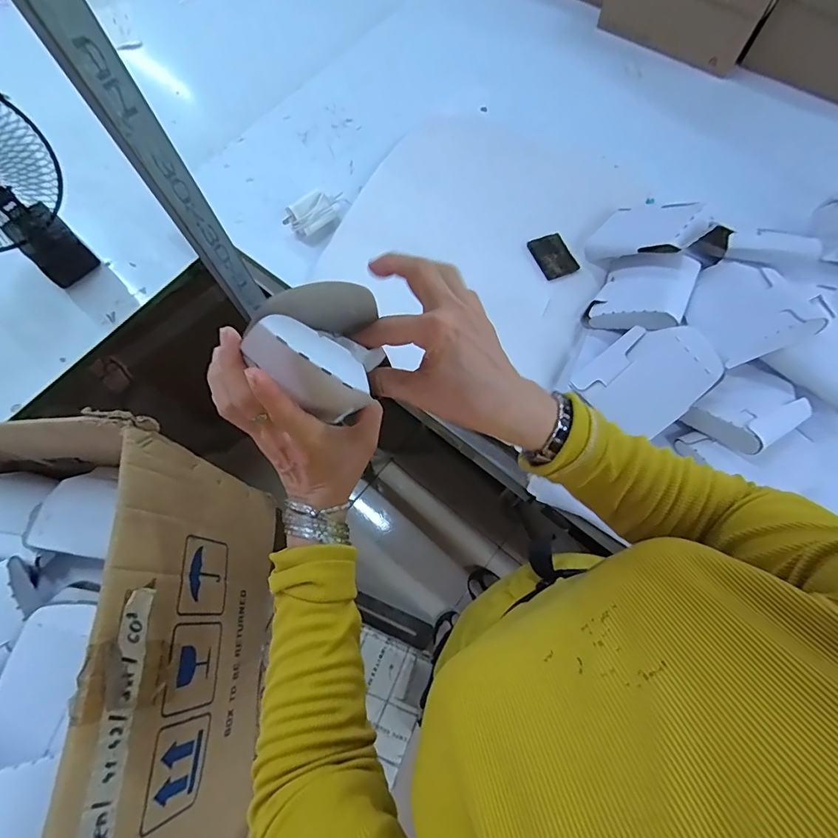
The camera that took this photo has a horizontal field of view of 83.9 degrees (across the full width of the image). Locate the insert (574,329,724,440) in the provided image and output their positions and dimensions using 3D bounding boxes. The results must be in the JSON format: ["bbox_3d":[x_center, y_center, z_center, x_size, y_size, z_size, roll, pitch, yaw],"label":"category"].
[{"bbox_3d":[0.278,-0.052,0.564,0.112,0.032,0.136,46,114,10],"label":"insert"}]

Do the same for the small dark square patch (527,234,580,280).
[{"bbox_3d":[0.198,-0.240,0.685,0.051,0.008,0.071,-22,71,-6],"label":"small dark square patch"}]

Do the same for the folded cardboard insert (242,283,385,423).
[{"bbox_3d":[-0.064,-0.043,0.309,0.086,0.084,0.056,38,44,-14],"label":"folded cardboard insert"}]

